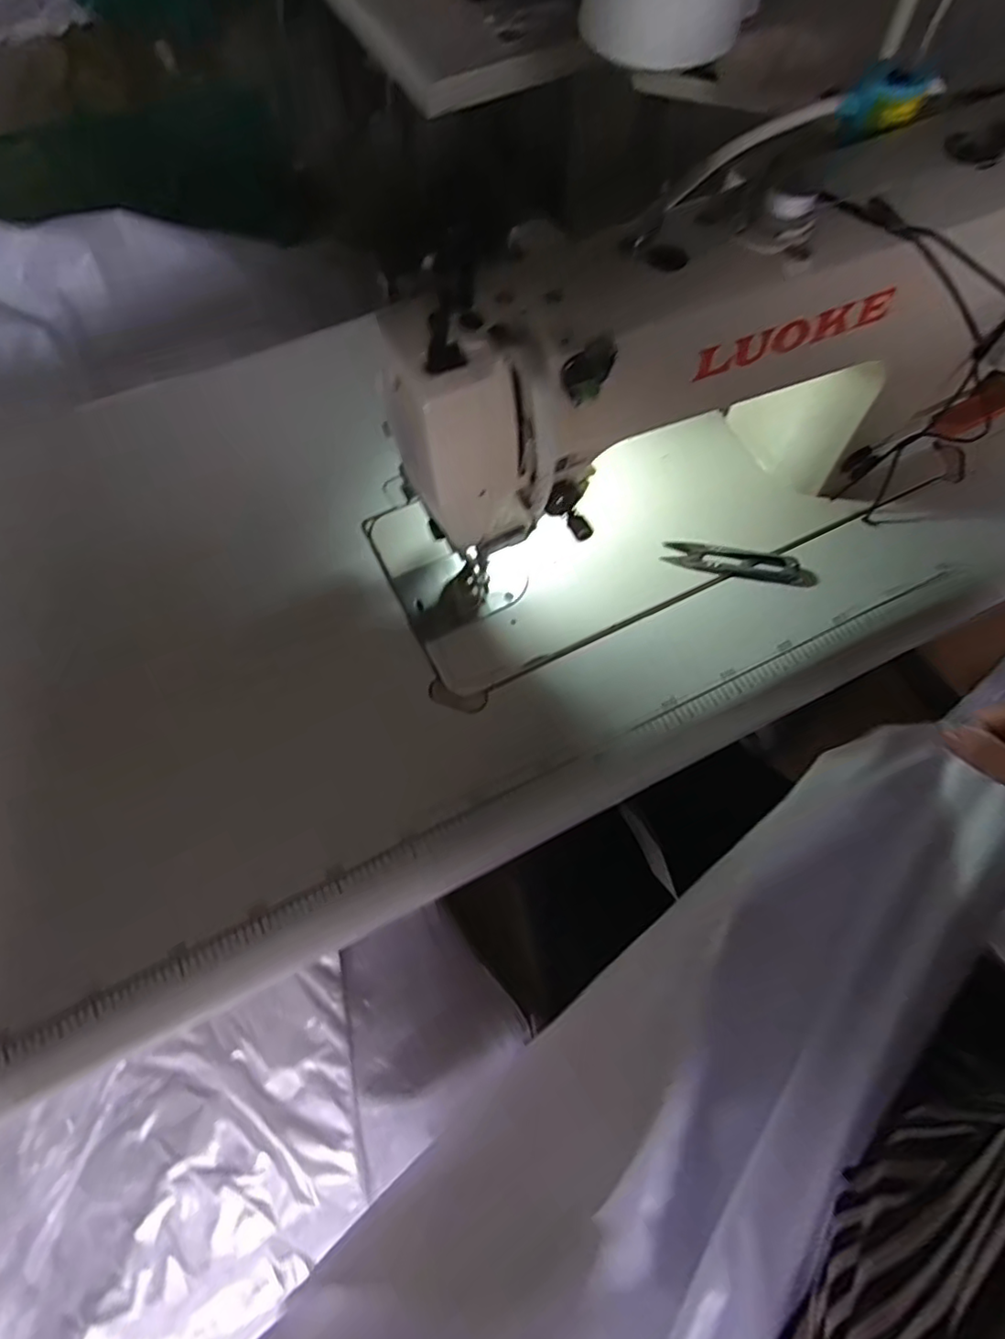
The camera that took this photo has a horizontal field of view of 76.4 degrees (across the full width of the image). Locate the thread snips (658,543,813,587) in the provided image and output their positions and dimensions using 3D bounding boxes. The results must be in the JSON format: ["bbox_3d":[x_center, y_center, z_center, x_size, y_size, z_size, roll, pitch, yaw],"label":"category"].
[{"bbox_3d":[0.185,-0.082,0.498,0.115,0.014,0.022,11,66,5],"label":"thread snips"}]

